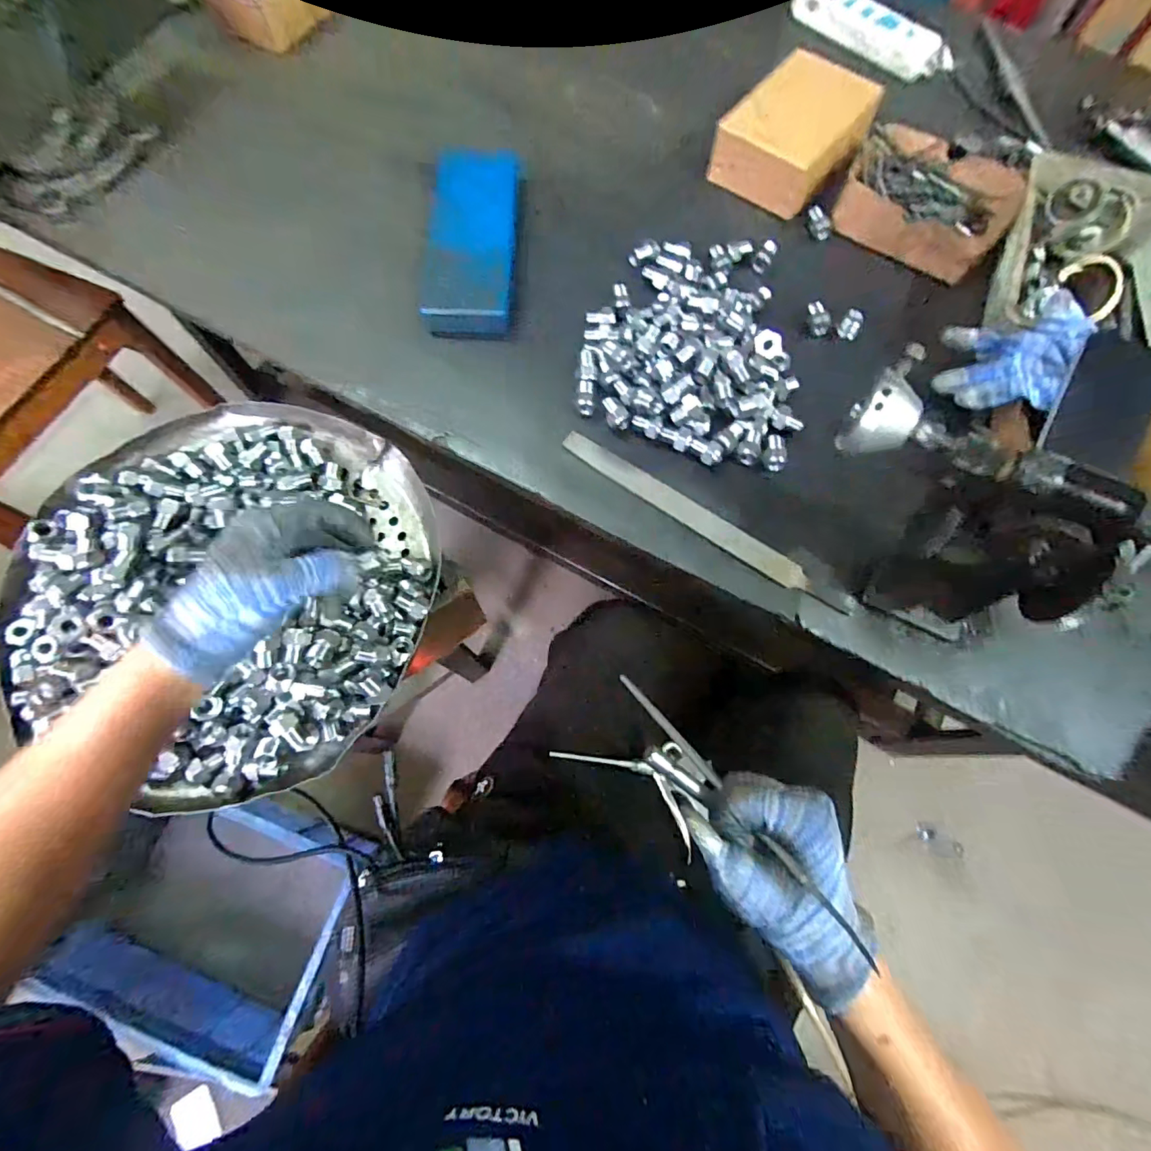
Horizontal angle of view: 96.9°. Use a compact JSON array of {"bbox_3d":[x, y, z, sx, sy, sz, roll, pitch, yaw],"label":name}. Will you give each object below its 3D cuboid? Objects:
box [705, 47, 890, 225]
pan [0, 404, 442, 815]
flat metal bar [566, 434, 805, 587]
[{"bbox_3d":[0.255,-0.514,0.594,0.132,0.060,0.164,37,75,10],"label":"box"},{"bbox_3d":[-0.316,-0.006,0.470,0.375,0.079,0.352,0,72,-1],"label":"pan"},{"bbox_3d":[0.098,-0.063,0.476,0.254,0.009,0.021,33,74,9],"label":"flat metal bar"}]

